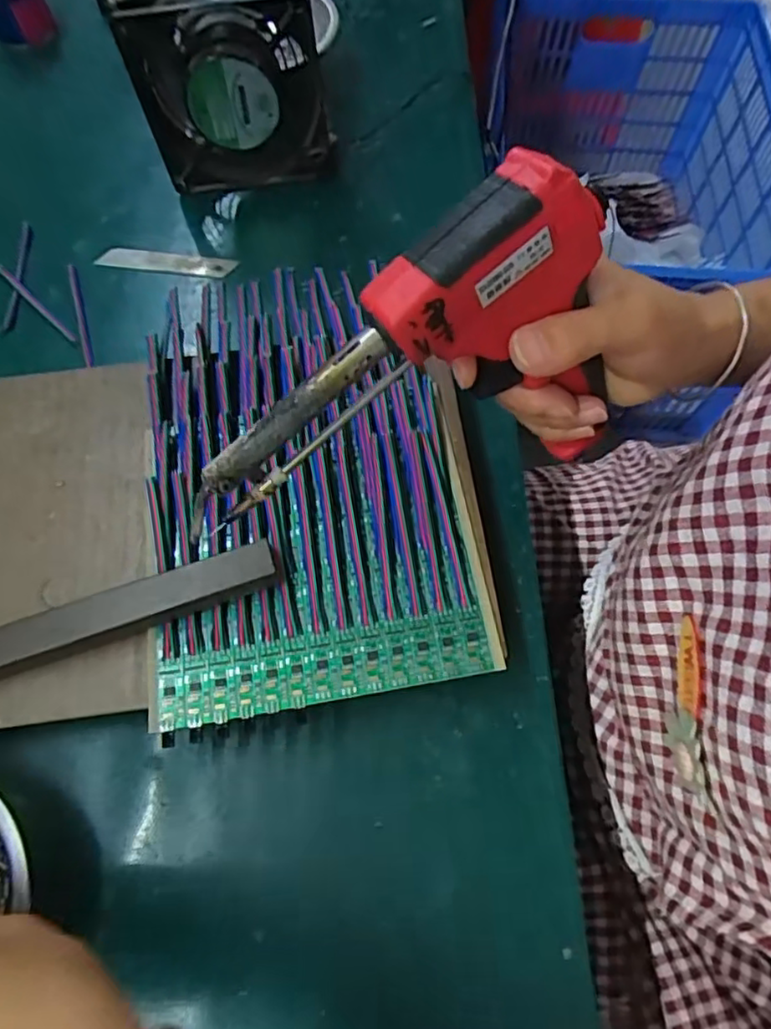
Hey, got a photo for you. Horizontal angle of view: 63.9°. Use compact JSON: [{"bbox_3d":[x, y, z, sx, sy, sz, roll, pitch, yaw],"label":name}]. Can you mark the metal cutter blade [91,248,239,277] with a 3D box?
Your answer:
[{"bbox_3d":[-0.158,-0.181,0.442,0.100,0.004,0.016,8,65,4],"label":"metal cutter blade"}]

